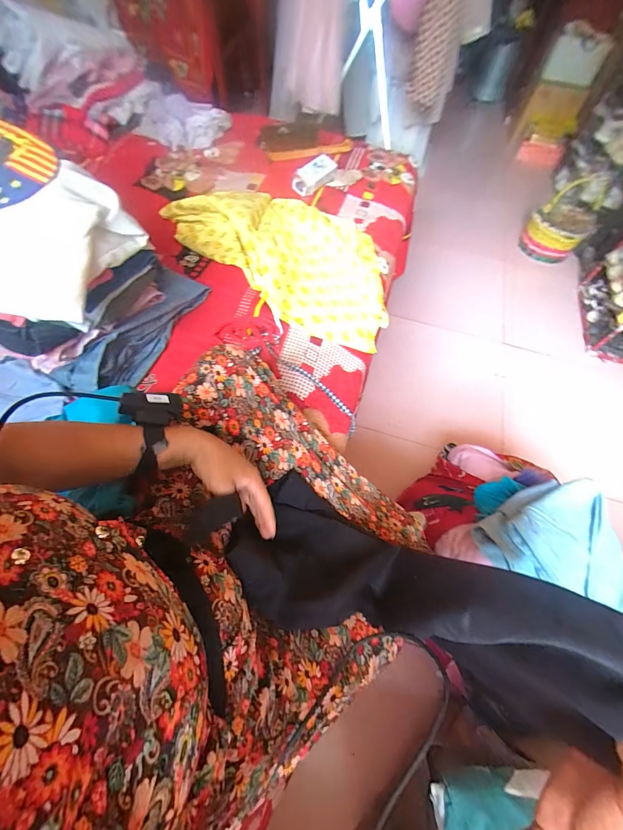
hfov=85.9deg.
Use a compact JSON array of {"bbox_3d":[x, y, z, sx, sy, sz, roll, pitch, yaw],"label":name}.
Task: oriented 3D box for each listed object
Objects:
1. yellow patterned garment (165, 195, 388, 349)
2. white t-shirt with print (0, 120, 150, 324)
[{"bbox_3d":[-0.036,-0.467,0.908,0.437,0.101,0.704,-37,69,-22],"label":"yellow patterned garment"},{"bbox_3d":[-0.545,-0.334,0.534,0.453,0.141,0.270,21,61,8],"label":"white t-shirt with print"}]

